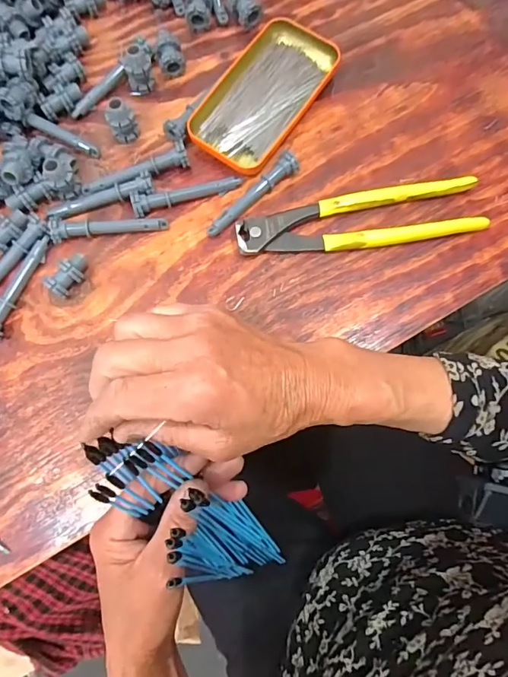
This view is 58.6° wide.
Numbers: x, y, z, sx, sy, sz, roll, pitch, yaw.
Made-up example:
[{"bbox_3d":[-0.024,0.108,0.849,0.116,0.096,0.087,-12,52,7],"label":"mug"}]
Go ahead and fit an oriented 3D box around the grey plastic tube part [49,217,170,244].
[{"bbox_3d":[-0.119,-0.093,0.374,0.093,0.016,0.019,-6,77,0],"label":"grey plastic tube part"}]

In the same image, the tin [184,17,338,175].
[{"bbox_3d":[0.007,-0.214,0.395,0.083,0.016,0.144,34,80,9],"label":"tin"}]

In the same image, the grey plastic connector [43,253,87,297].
[{"bbox_3d":[-0.148,-0.052,0.366,0.016,0.023,0.036,36,80,9],"label":"grey plastic connector"}]

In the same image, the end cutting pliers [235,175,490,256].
[{"bbox_3d":[0.086,-0.096,0.372,0.198,0.013,0.048,-10,77,-1],"label":"end cutting pliers"}]

